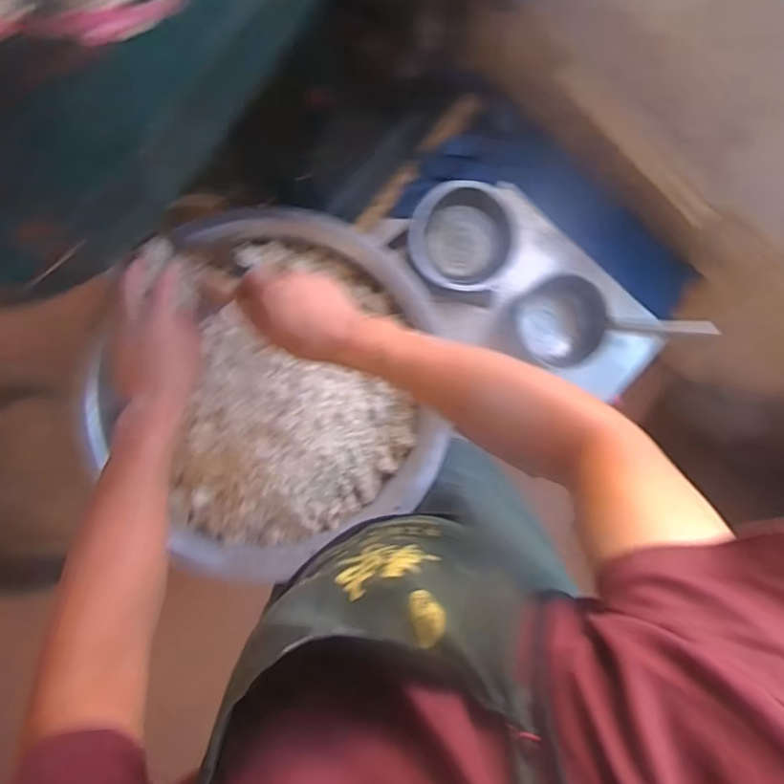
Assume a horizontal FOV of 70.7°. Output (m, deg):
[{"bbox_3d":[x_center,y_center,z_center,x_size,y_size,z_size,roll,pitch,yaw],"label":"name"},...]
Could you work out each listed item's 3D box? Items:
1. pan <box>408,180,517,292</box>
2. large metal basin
[{"bbox_3d":[0.121,-0.269,0.971,0.178,0.066,0.179,0,91,-5],"label":"pan"},{"bbox_3d":[-0.150,-0.013,0.704,0.404,0.171,0.423,0,91,-5],"label":"large metal basin"}]

